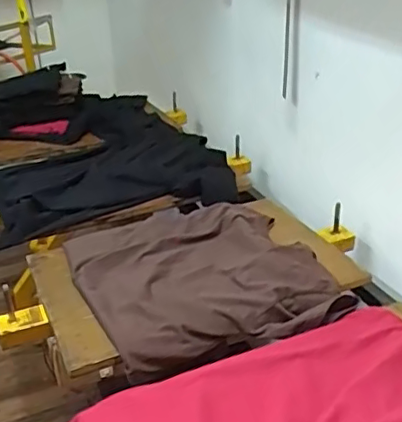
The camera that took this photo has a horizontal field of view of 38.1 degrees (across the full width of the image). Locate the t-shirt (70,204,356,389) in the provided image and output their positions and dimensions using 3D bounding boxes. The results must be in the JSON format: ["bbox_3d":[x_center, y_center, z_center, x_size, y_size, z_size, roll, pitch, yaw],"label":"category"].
[{"bbox_3d":[-0.014,0.113,1.199,0.475,0.056,0.508,-11,29,-16],"label":"t-shirt"}]

